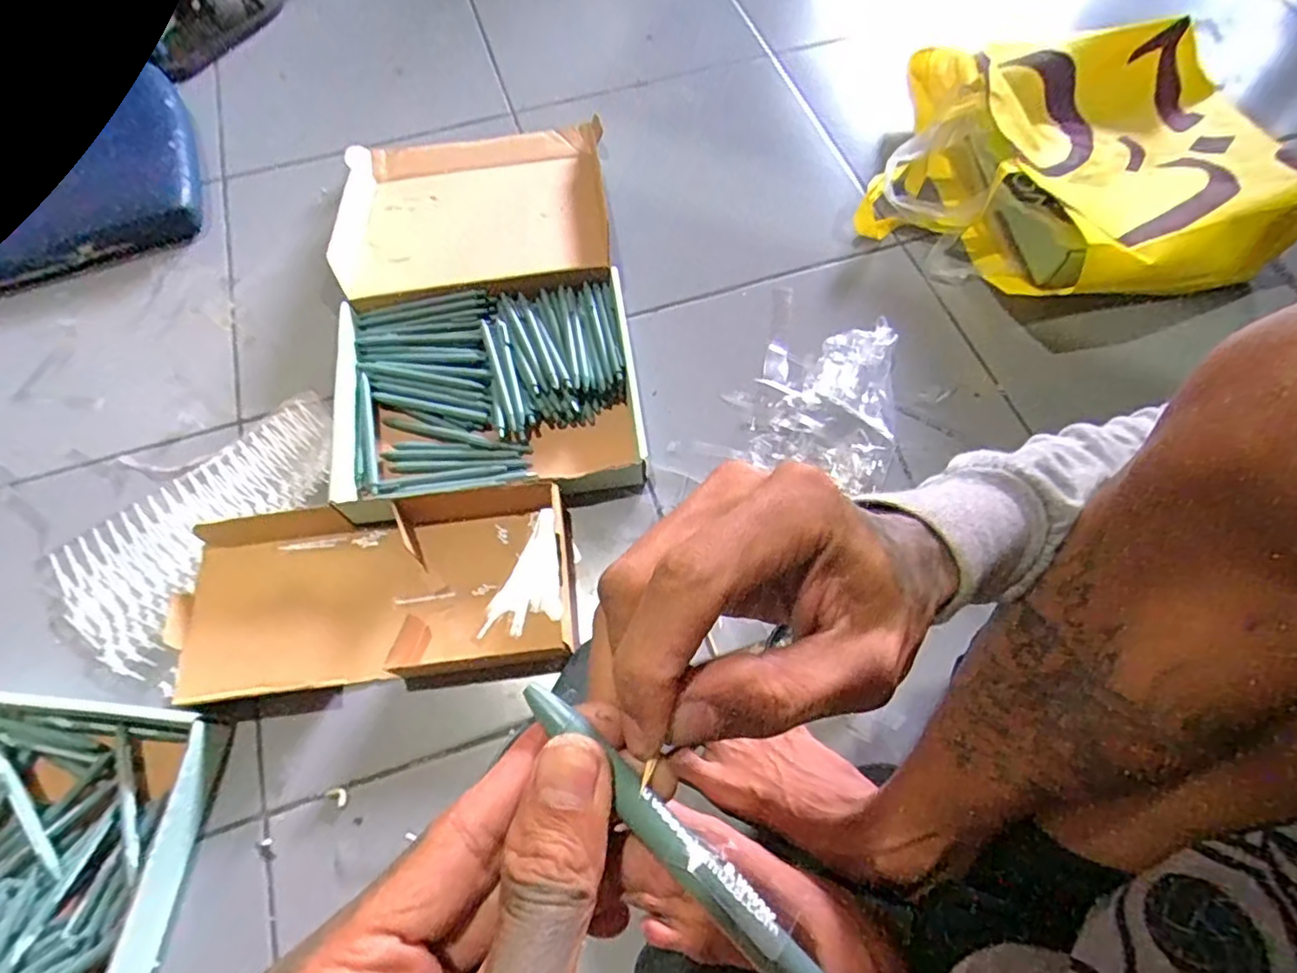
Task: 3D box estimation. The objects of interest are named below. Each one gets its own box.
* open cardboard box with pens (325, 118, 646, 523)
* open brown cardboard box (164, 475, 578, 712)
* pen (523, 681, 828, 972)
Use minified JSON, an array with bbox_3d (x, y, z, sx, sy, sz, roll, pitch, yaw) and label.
[{"bbox_3d":[-0.194,-0.229,0.750,0.322,0.066,0.540,-6,65,-4],"label":"open cardboard box with pens"},{"bbox_3d":[-0.260,0.096,0.603,0.376,0.047,0.179,-7,65,-4],"label":"open brown cardboard box"},{"bbox_3d":[0.022,0.101,0.153,0.143,0.006,0.011,43,71,12],"label":"pen"}]

